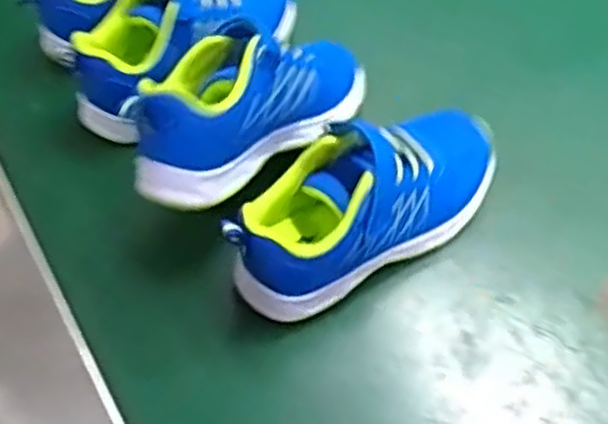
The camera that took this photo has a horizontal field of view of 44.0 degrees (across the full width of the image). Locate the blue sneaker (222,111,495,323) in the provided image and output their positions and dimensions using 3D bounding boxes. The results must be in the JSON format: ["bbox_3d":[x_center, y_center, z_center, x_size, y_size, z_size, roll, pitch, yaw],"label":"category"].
[{"bbox_3d":[0.042,-0.012,0.481,0.195,0.078,0.078,-29,61,-15],"label":"blue sneaker"}]

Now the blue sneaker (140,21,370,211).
[{"bbox_3d":[-0.035,-0.073,0.511,0.172,0.100,0.074,-38,64,-20],"label":"blue sneaker"}]

